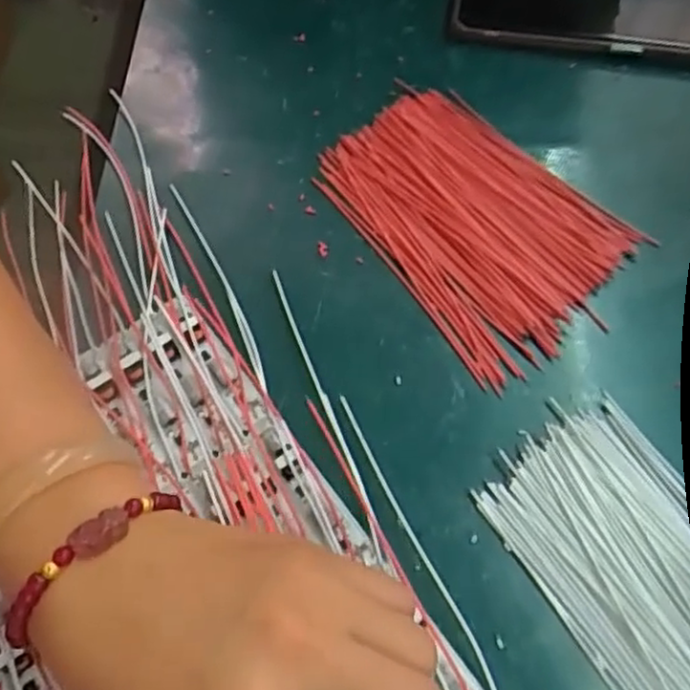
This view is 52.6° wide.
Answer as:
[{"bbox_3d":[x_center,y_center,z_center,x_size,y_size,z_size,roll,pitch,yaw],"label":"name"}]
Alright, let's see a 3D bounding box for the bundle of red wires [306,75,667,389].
[{"bbox_3d":[0.063,-0.066,0.345,0.106,0.007,0.155,-34,67,-14],"label":"bundle of red wires"}]

